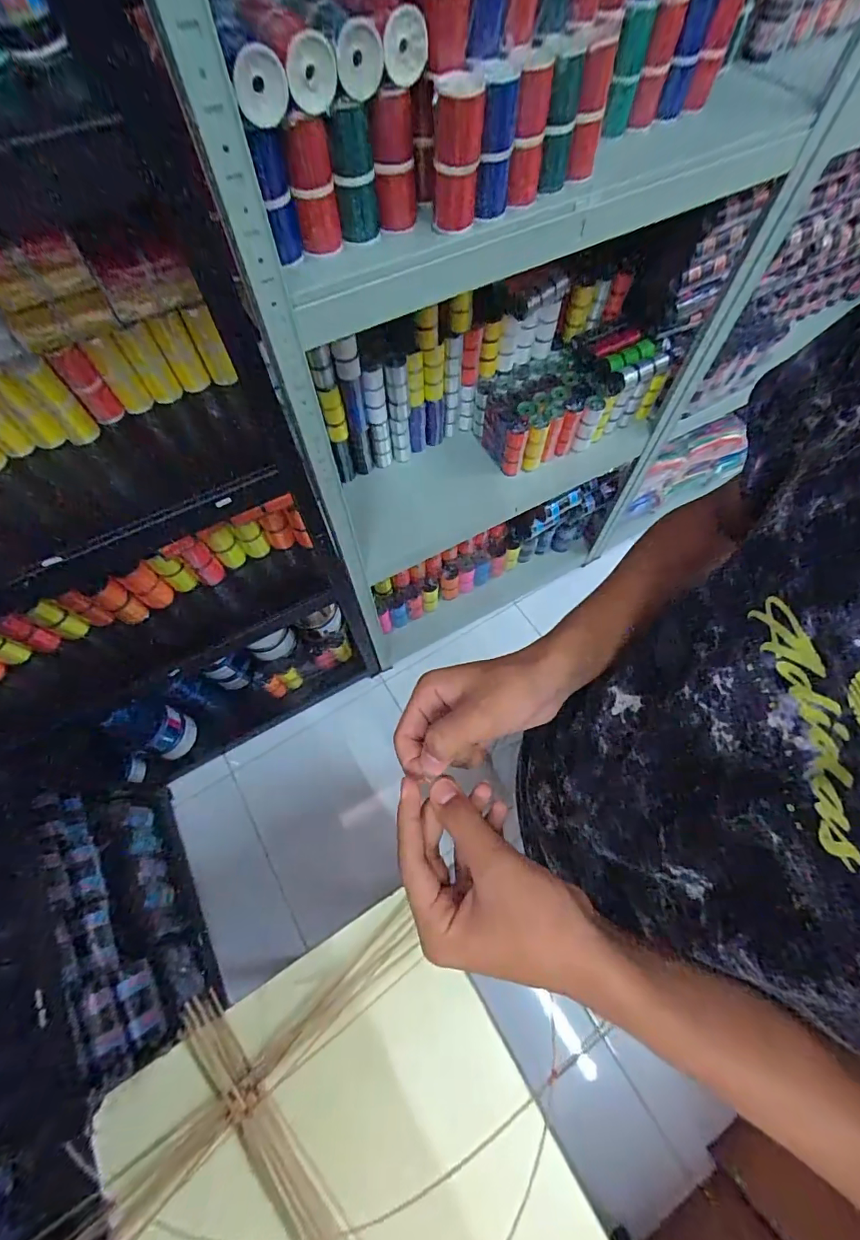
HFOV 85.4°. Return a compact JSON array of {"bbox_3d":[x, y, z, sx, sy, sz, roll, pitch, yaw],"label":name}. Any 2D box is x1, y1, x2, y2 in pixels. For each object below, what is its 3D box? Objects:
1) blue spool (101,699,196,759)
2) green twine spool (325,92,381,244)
[{"bbox_3d":[-0.721,0.282,1.219,0.150,0.158,0.119,15,66,8],"label":"blue spool"},{"bbox_3d":[-0.074,-0.438,0.457,0.040,0.101,0.041,-6,65,-2],"label":"green twine spool"}]

